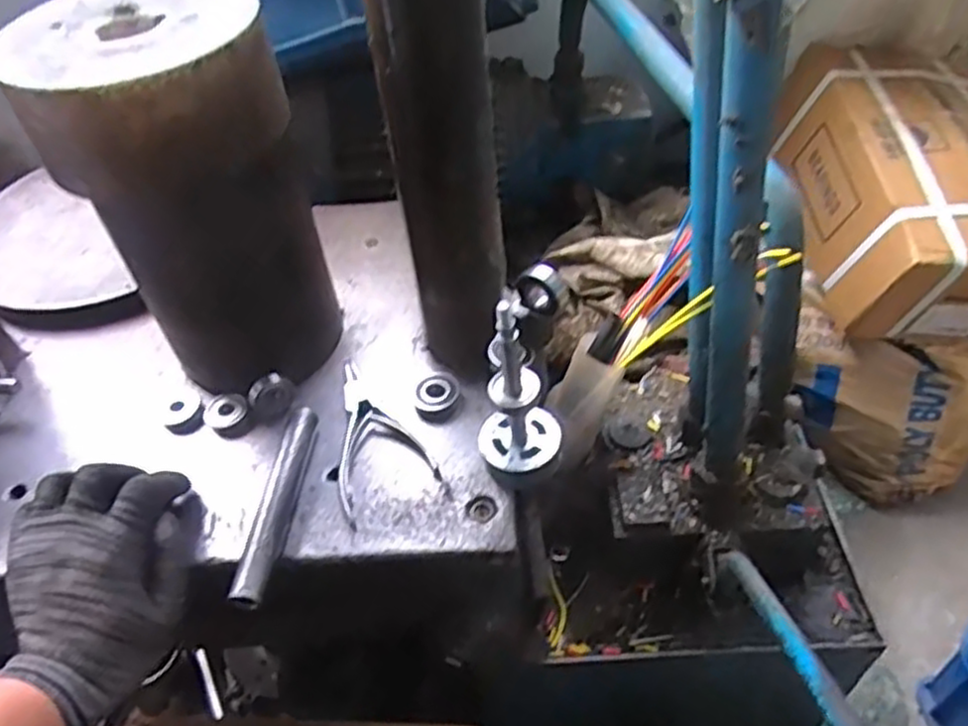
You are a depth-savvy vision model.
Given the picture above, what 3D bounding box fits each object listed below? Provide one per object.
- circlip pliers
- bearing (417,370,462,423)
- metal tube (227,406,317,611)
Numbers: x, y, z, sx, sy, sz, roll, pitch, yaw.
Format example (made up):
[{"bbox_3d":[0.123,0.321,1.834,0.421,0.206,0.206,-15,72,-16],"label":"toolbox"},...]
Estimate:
[{"bbox_3d":[-0.086,0.049,0.521,0.066,0.014,0.129,-24,48,-15],"label":"circlip pliers"},{"bbox_3d":[-0.033,0.024,0.542,0.032,0.017,0.036,-9,46,-1],"label":"bearing"},{"bbox_3d":[-0.133,0.089,0.479,0.016,0.023,0.140,0,47,7],"label":"metal tube"}]

